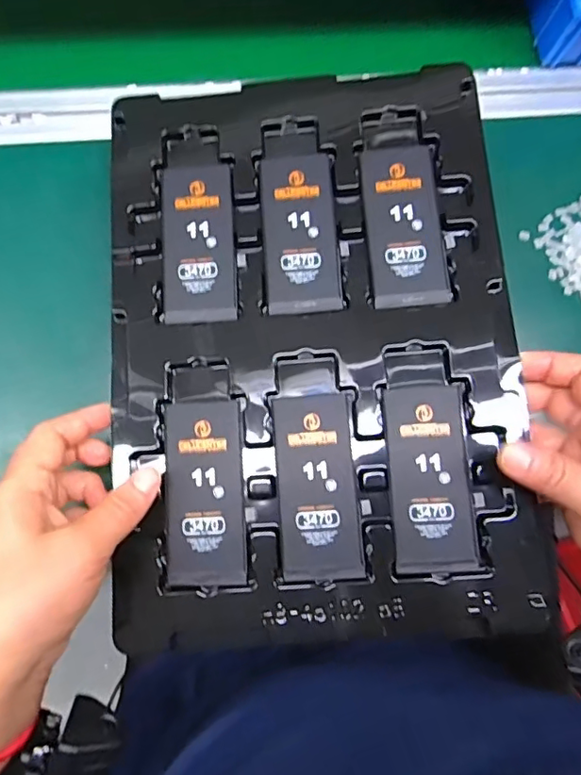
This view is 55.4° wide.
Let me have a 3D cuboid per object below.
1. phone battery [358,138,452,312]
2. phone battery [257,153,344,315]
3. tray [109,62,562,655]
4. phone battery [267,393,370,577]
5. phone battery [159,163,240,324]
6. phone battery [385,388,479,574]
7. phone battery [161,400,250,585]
[{"bbox_3d":[0.067,-0.098,0.329,0.045,0.006,0.101,-4,79,-5],"label":"phone battery"},{"bbox_3d":[0.005,-0.093,0.331,0.044,0.005,0.099,-4,79,-5],"label":"phone battery"},{"bbox_3d":[0.013,-0.030,0.318,0.228,0.019,0.321,-4,79,-2],"label":"tray"},{"bbox_3d":[0.015,0.053,0.304,0.044,0.004,0.099,-3,79,-5],"label":"phone battery"},{"bbox_3d":[-0.055,-0.087,0.333,0.044,0.005,0.099,-3,79,-5],"label":"phone battery"},{"bbox_3d":[0.076,0.048,0.300,0.044,0.004,0.099,-2,79,-5],"label":"phone battery"},{"bbox_3d":[-0.047,0.057,0.306,0.043,0.004,0.099,-4,79,-5],"label":"phone battery"}]

